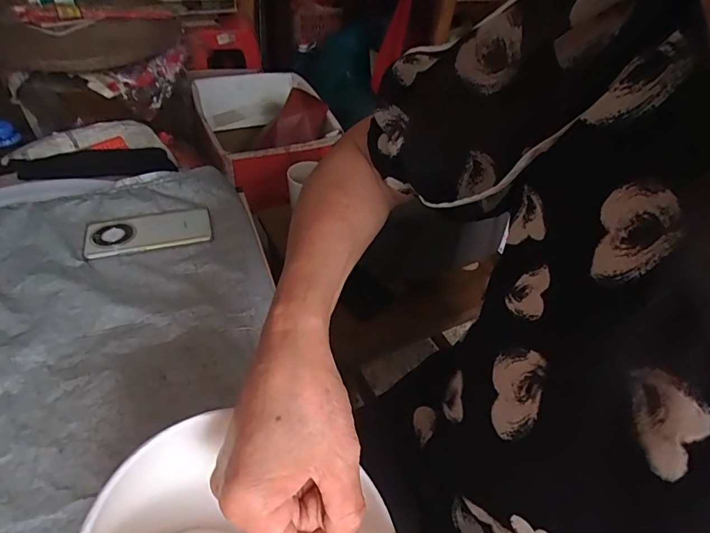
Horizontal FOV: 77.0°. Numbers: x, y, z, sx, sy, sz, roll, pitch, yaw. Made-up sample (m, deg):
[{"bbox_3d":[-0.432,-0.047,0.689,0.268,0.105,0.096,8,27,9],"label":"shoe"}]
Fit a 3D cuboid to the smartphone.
[{"bbox_3d":[-0.286,-0.050,0.624,0.159,0.011,0.079,-12,45,-17],"label":"smartphone"}]

